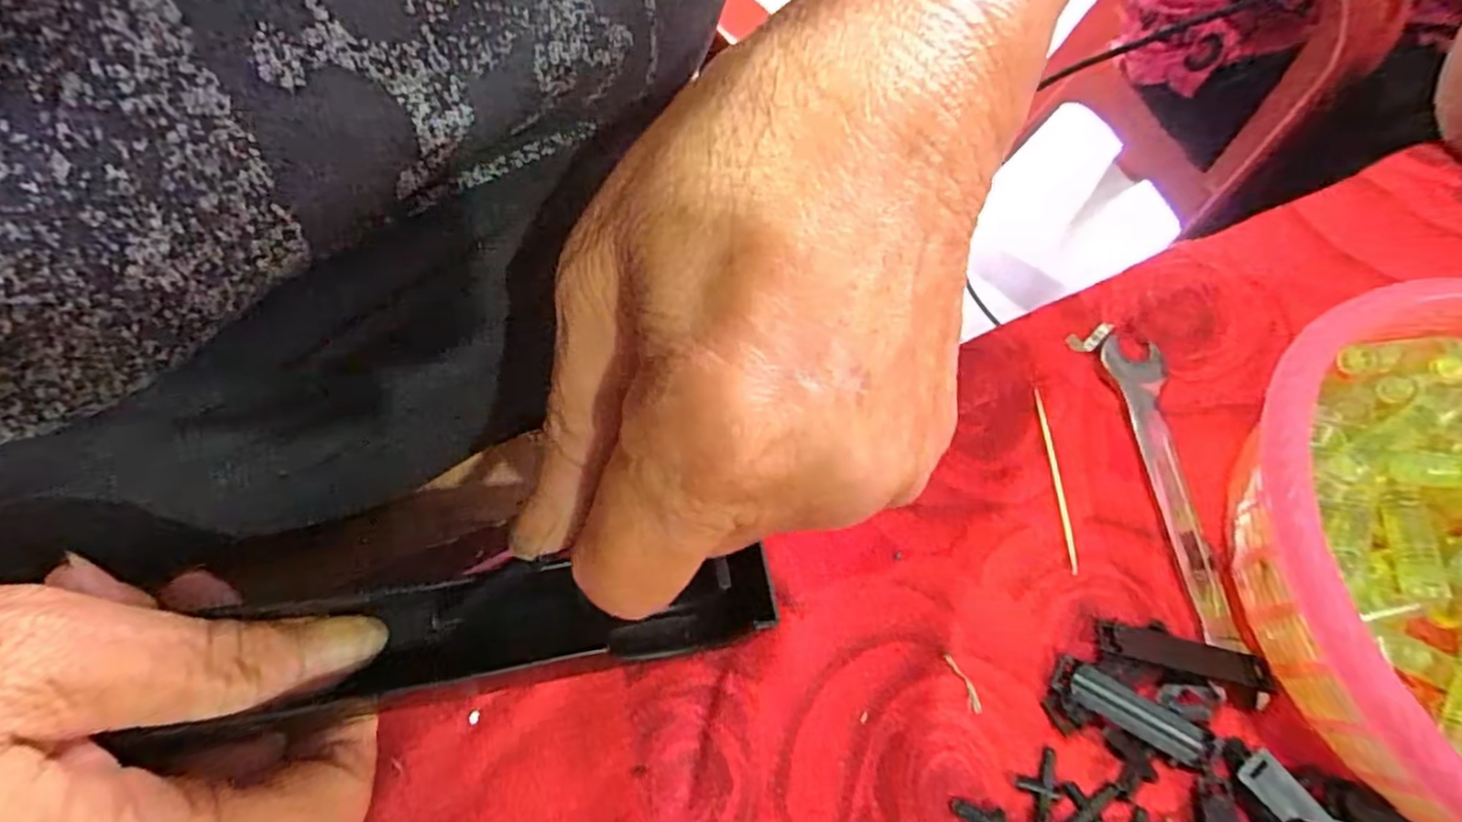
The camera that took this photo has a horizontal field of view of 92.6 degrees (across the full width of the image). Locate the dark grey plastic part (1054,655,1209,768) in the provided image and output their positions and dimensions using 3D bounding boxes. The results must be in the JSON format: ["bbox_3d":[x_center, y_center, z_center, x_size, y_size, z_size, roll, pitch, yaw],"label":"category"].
[{"bbox_3d":[0.110,0.082,0.192,0.042,0.004,0.011,28,65,9],"label":"dark grey plastic part"}]

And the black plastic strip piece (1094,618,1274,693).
[{"bbox_3d":[0.129,0.069,0.200,0.046,0.004,0.011,14,64,3],"label":"black plastic strip piece"}]

